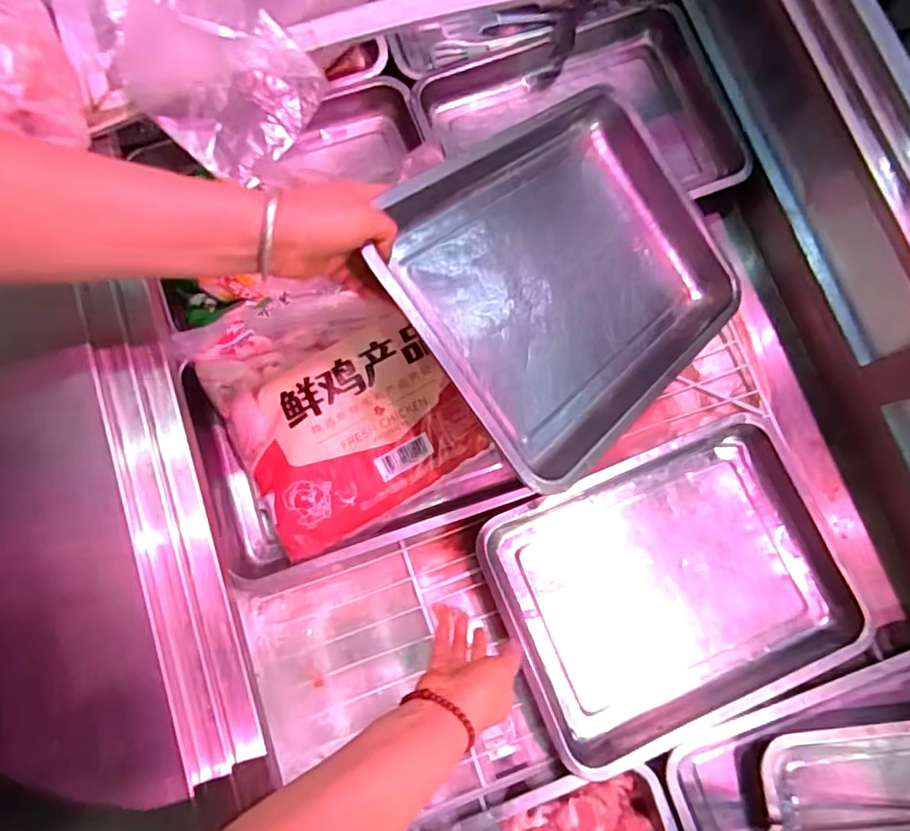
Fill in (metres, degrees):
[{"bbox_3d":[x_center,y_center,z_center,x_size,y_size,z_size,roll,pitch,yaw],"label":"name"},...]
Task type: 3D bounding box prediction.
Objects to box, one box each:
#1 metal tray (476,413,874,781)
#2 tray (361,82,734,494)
[{"bbox_3d":[0.252,0.192,0.665,0.387,0.064,0.286,-22,80,-5],"label":"metal tray"},{"bbox_3d":[0.123,-0.147,0.577,0.392,0.067,0.285,-39,100,-25],"label":"tray"}]

